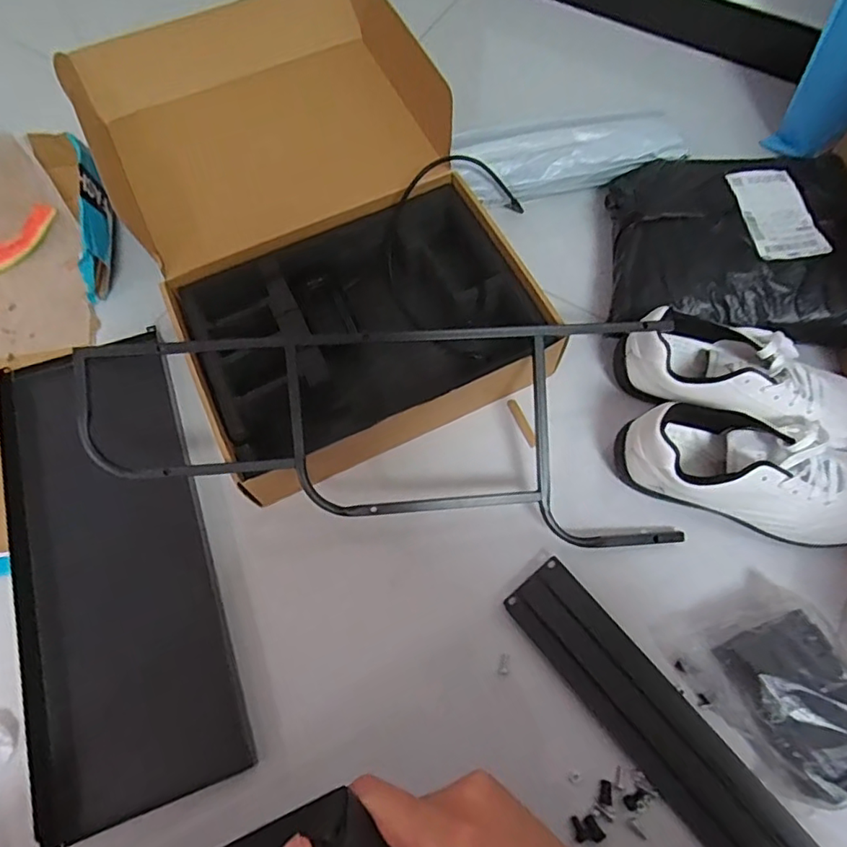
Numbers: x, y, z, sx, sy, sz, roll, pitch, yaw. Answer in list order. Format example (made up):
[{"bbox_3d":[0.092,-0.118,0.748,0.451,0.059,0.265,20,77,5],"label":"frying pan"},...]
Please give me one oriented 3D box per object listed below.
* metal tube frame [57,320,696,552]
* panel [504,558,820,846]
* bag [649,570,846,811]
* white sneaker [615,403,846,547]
[{"bbox_3d":[-0.028,-0.008,0.551,0.539,0.141,0.206,3,66,3],"label":"metal tube frame"},{"bbox_3d":[0.254,0.318,0.466,0.075,0.017,0.473,-37,70,-14],"label":"panel"},{"bbox_3d":[0.311,0.230,0.480,0.133,0.053,0.187,-26,68,-10],"label":"bag"},{"bbox_3d":[0.324,0.046,0.544,0.261,0.088,0.103,12,67,7],"label":"white sneaker"}]

